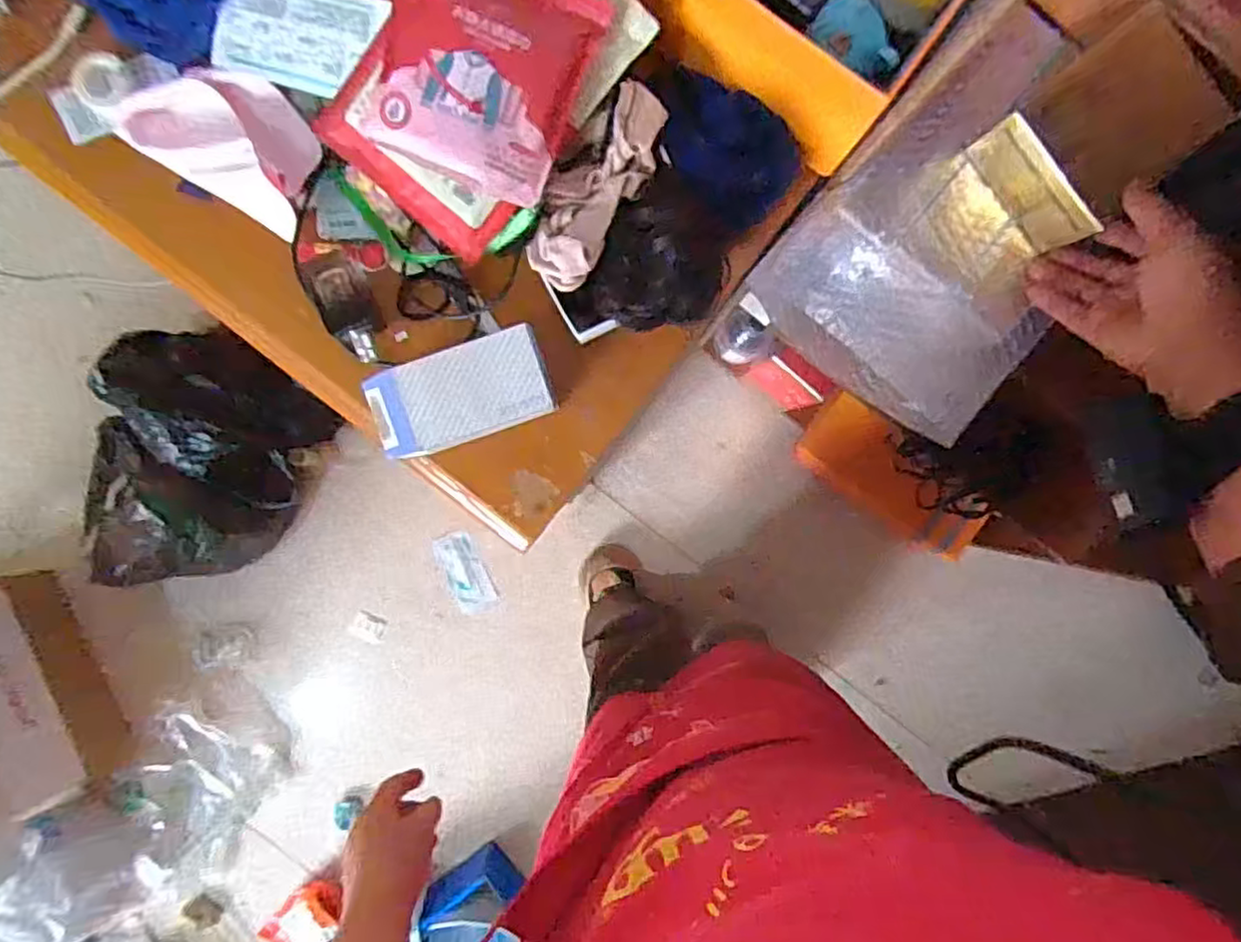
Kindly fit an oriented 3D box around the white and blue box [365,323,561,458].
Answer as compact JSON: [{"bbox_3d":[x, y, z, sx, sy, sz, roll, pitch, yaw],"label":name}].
[{"bbox_3d":[-0.110,-0.053,0.486,0.121,0.033,0.063,-19,91,-2],"label":"white and blue box"}]

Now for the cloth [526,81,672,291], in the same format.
[{"bbox_3d":[-0.016,-0.186,0.449,0.052,0.024,0.132,31,89,-2],"label":"cloth"}]

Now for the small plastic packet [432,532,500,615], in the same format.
[{"bbox_3d":[-0.257,0.170,1.151,0.066,0.006,0.143,-24,101,-5],"label":"small plastic packet"}]

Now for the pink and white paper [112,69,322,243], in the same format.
[{"bbox_3d":[-0.275,-0.235,0.475,0.141,0.032,0.081,32,89,-2],"label":"pink and white paper"}]

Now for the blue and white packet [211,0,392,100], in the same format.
[{"bbox_3d":[-0.216,-0.292,0.463,0.117,0.005,0.064,18,115,5],"label":"blue and white packet"}]

